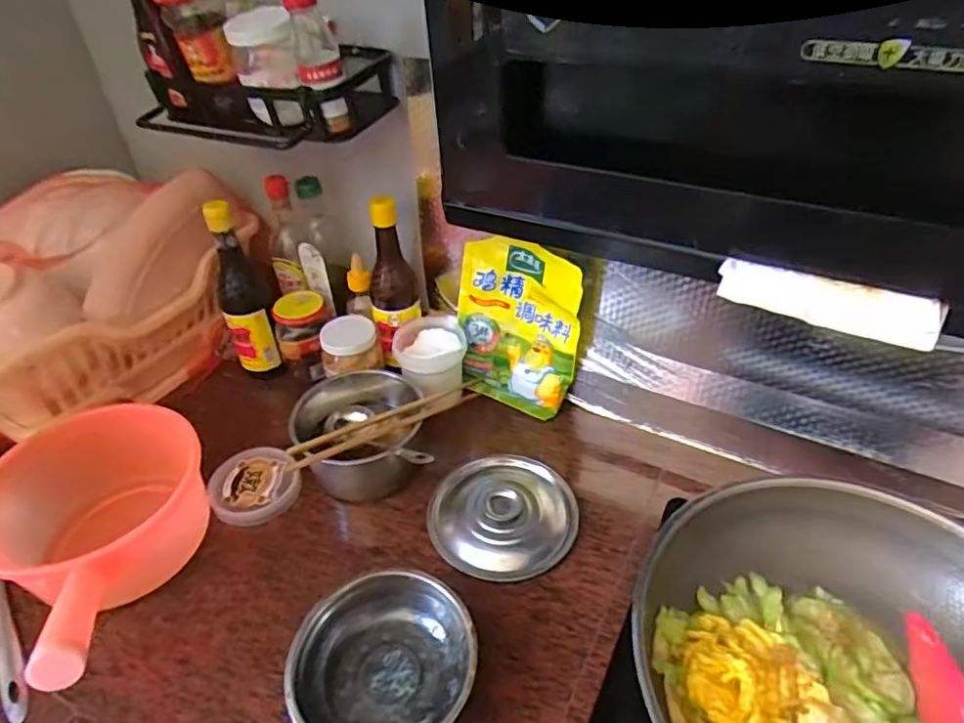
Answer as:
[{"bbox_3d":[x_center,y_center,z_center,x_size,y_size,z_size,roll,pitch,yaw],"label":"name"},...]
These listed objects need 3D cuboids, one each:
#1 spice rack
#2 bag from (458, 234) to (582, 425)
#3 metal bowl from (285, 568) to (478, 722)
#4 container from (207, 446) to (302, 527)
[{"bbox_3d":[-0.240,-0.314,0.665,0.259,0.097,0.183,23,46,27],"label":"spice rack"},{"bbox_3d":[0.042,-0.042,0.768,0.171,0.232,0.028,27,38,24],"label":"bag"},{"bbox_3d":[-0.087,0.272,0.534,0.156,0.050,0.152,-2,41,2],"label":"metal bowl"},{"bbox_3d":[-0.274,0.147,0.715,0.097,0.027,0.104,-2,41,2],"label":"container"}]

